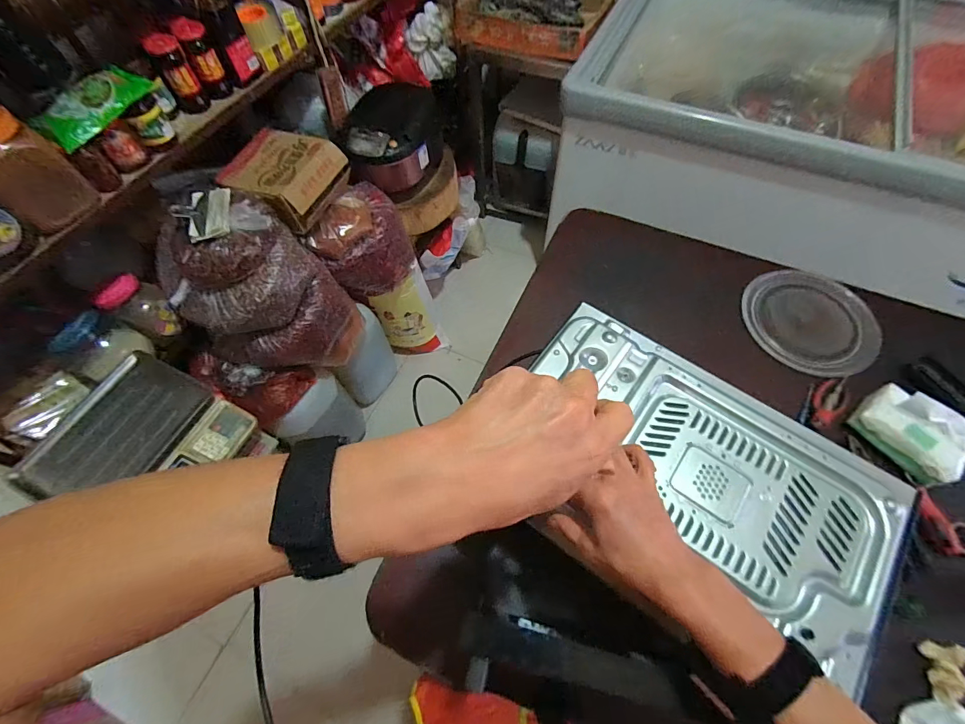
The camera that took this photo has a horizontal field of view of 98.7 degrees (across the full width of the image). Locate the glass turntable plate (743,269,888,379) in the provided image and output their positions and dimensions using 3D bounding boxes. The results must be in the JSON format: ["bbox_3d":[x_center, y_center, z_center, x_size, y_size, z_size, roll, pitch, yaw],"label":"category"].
[{"bbox_3d":[0.652,-0.081,0.817,0.219,0.020,0.230,-1,70,4],"label":"glass turntable plate"}]

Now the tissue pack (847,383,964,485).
[{"bbox_3d":[0.696,0.112,0.660,0.088,0.078,0.148,-31,66,-14],"label":"tissue pack"}]

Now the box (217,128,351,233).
[{"bbox_3d":[-0.515,-0.476,1.061,0.250,0.087,0.242,18,65,10],"label":"box"}]

